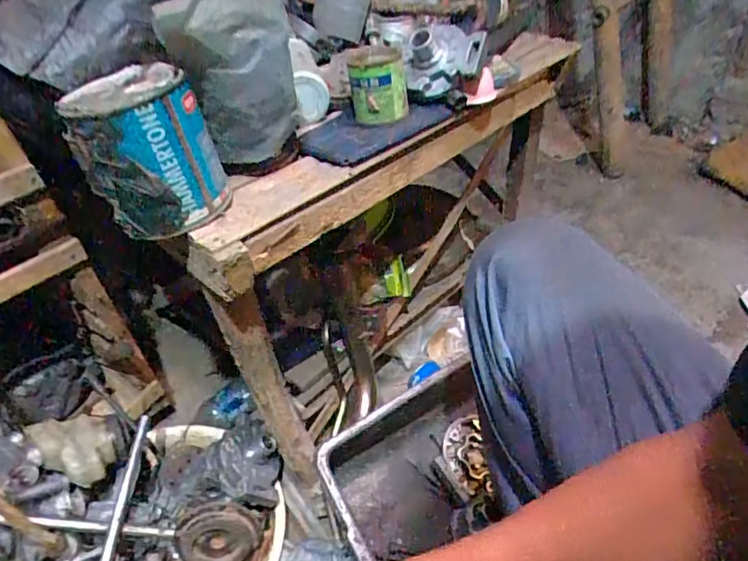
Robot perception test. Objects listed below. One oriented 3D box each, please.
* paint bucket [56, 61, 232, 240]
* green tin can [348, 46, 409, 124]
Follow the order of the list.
[{"bbox_3d":[-0.206,-0.121,0.483,0.112,0.122,0.105,-18,42,-13],"label":"paint bucket"},{"bbox_3d":[0.005,-0.238,0.633,0.070,0.065,0.084,-5,41,2],"label":"green tin can"}]

